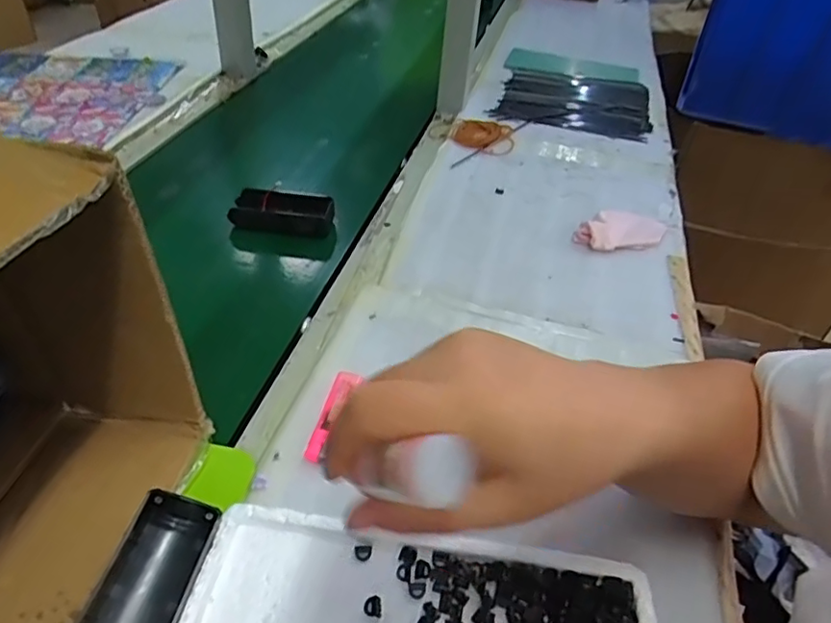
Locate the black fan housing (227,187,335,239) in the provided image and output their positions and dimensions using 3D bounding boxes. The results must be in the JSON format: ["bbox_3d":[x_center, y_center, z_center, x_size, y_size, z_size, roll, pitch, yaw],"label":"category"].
[{"bbox_3d":[-0.142,-0.110,0.635,0.107,0.027,0.055,8,41,3],"label":"black fan housing"}]

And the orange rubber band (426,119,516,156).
[{"bbox_3d":[0.077,-0.247,0.808,0.115,0.015,0.097,9,41,4],"label":"orange rubber band"}]

